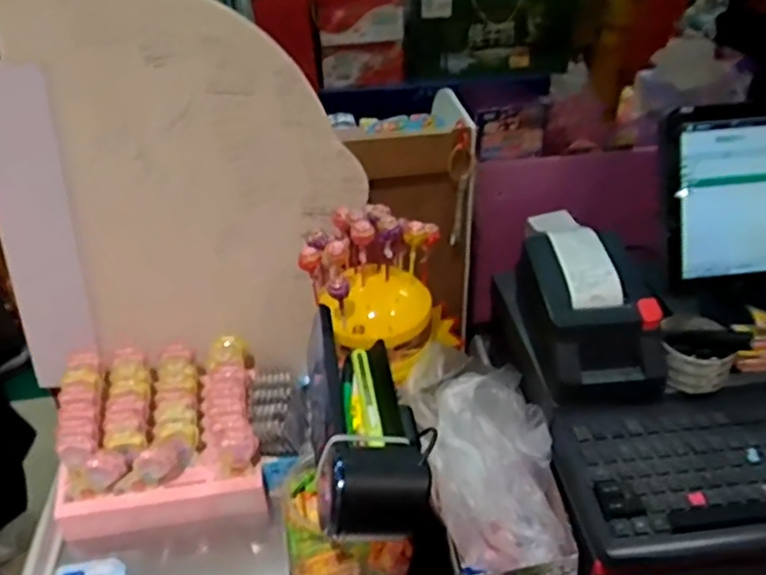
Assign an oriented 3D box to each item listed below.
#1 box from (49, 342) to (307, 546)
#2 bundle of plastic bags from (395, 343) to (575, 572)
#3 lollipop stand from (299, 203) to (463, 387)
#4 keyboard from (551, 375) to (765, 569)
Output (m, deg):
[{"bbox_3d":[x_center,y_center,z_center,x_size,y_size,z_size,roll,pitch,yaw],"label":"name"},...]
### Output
[{"bbox_3d":[-0.253,0.178,0.777,0.264,0.145,0.169,-6,35,-5],"label":"box"},{"bbox_3d":[0.109,0.178,0.699,0.156,0.108,0.248,-8,36,-9],"label":"bundle of plastic bags"},{"bbox_3d":[-0.002,0.010,0.721,0.153,0.189,0.127,-23,40,-27],"label":"lollipop stand"},{"bbox_3d":[0.392,0.180,0.650,0.400,0.051,0.175,-6,35,-5],"label":"keyboard"}]

